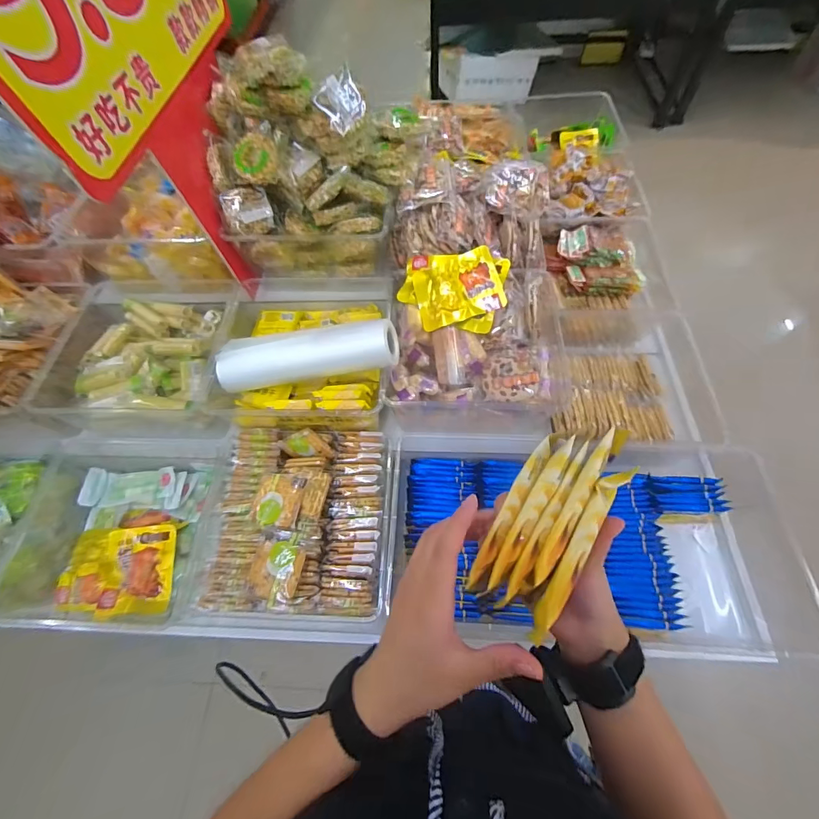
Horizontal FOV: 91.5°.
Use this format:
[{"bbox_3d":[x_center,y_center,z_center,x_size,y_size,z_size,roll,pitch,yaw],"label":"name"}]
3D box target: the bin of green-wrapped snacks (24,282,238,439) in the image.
[{"bbox_3d":[-0.475,-0.106,0.752,0.311,0.117,0.301,1,61,4],"label":"bin of green-wrapped snacks"}]

